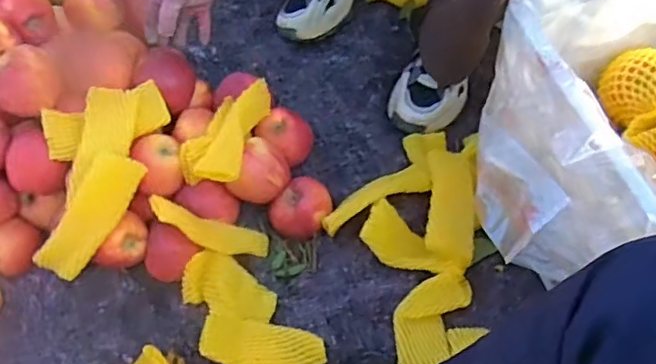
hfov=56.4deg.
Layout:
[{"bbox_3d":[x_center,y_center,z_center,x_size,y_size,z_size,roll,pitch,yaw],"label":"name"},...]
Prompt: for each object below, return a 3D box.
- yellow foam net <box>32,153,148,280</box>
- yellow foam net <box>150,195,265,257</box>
[{"bbox_3d":[-0.301,0.042,0.775,0.071,0.016,0.169,26,92,-20],"label":"yellow foam net"},{"bbox_3d":[-0.156,0.066,0.812,0.169,0.017,0.044,25,59,-25],"label":"yellow foam net"}]

